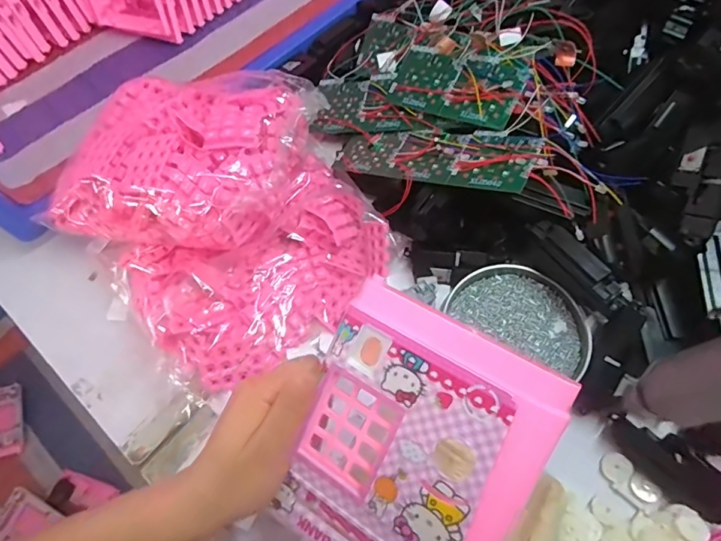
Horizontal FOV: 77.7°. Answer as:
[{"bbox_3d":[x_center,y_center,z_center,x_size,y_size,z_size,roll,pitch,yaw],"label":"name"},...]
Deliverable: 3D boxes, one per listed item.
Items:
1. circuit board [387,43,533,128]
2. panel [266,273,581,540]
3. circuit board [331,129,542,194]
[{"bbox_3d":[0.099,-0.199,0.474,0.145,0.012,0.070,28,91,31],"label":"circuit board"},{"bbox_3d":[0.026,0.102,0.252,0.126,0.014,0.158,27,99,23],"label":"panel"},{"bbox_3d":[0.069,-0.119,0.466,0.217,0.008,0.068,15,64,34],"label":"circuit board"}]

